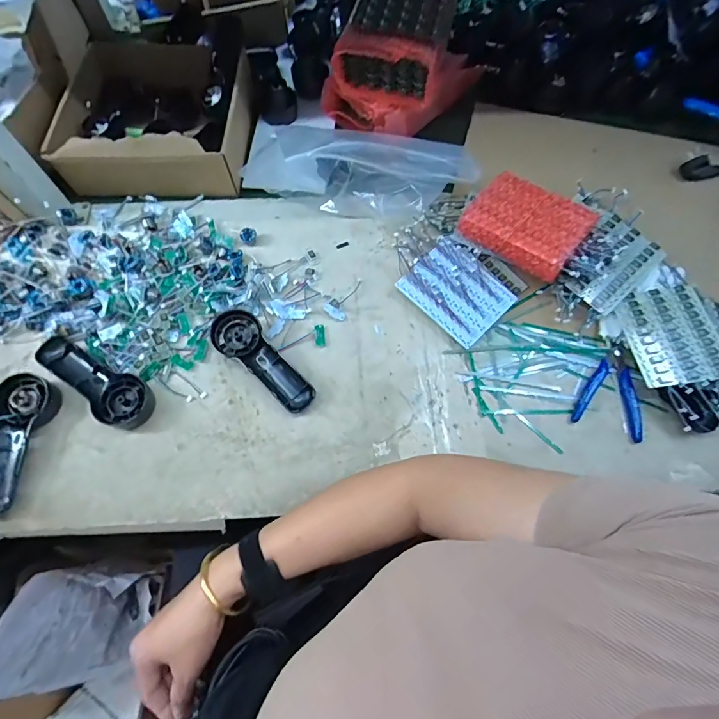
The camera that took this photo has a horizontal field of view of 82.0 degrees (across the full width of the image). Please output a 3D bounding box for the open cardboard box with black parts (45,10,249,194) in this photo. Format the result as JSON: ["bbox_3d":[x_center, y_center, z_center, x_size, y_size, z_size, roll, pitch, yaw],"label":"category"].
[{"bbox_3d":[-0.299,-0.377,0.628,0.245,0.094,0.267,0,68,-1],"label":"open cardboard box with black parts"}]

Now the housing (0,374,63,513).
[{"bbox_3d":[-0.390,0.092,0.465,0.058,0.032,0.147,6,68,2],"label":"housing"}]

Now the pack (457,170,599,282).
[{"bbox_3d":[0.213,-0.175,0.540,0.141,0.058,0.102,37,72,14],"label":"pack"}]

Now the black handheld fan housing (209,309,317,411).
[{"bbox_3d":[-0.115,-0.001,0.501,0.150,0.025,0.053,39,73,14],"label":"black handheld fan housing"}]

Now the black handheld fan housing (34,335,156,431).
[{"bbox_3d":[-0.313,0.025,0.487,0.149,0.028,0.058,29,70,11],"label":"black handheld fan housing"}]

